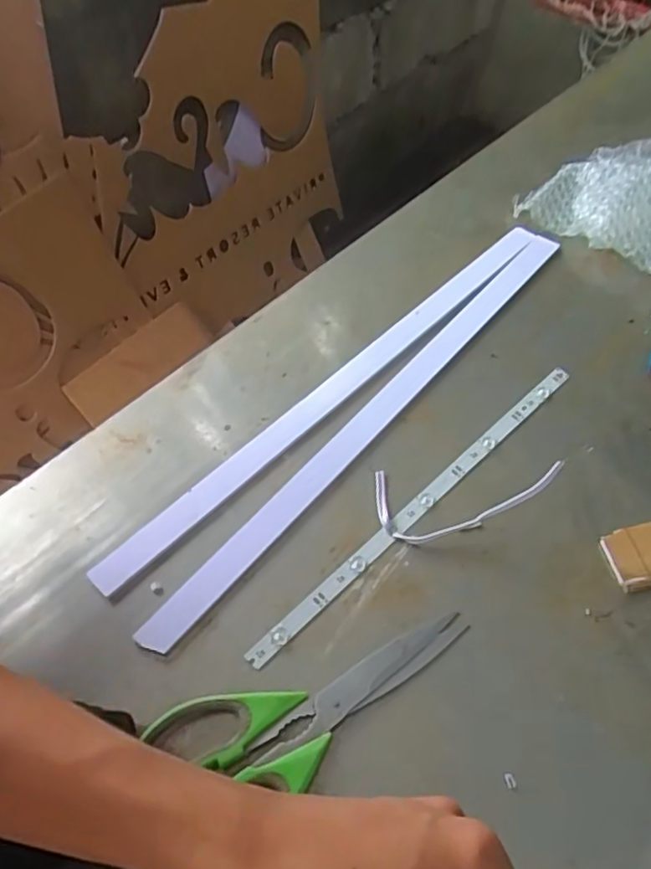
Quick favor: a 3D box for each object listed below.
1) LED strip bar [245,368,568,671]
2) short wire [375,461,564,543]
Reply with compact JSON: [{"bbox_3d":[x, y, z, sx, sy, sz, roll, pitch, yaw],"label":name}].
[{"bbox_3d":[0.078,0.051,0.504,0.355,0.005,0.015,-39,62,-21],"label":"LED strip bar"},{"bbox_3d":[0.109,0.049,0.492,0.142,0.019,0.062,-11,54,16],"label":"short wire"}]

